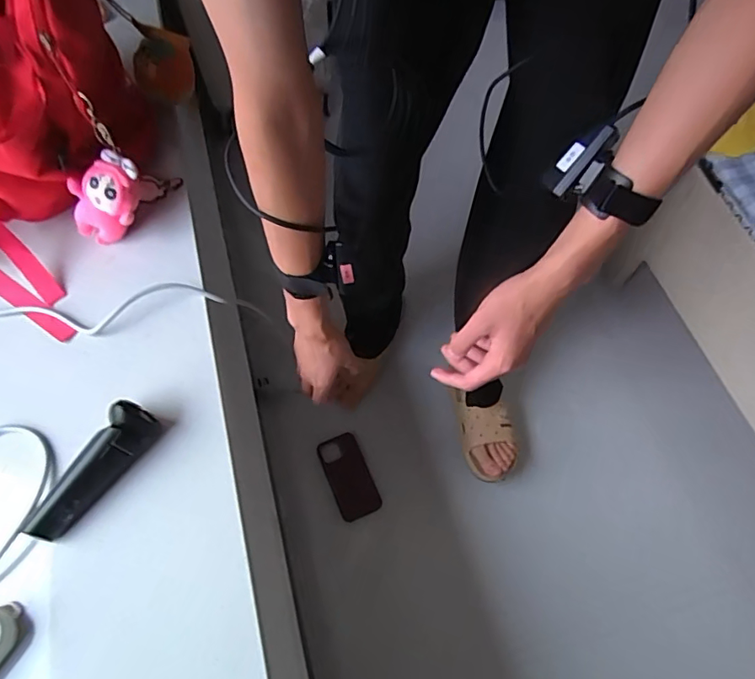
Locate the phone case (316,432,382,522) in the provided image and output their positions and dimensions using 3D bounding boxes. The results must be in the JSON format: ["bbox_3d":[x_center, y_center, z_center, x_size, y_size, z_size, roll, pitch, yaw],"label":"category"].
[{"bbox_3d":[-0.056,0.271,1.014,0.078,0.008,0.160,-19,69,-16],"label":"phone case"}]

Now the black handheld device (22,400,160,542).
[{"bbox_3d":[-0.302,0.139,0.543,0.044,0.053,0.154,35,69,17],"label":"black handheld device"}]

